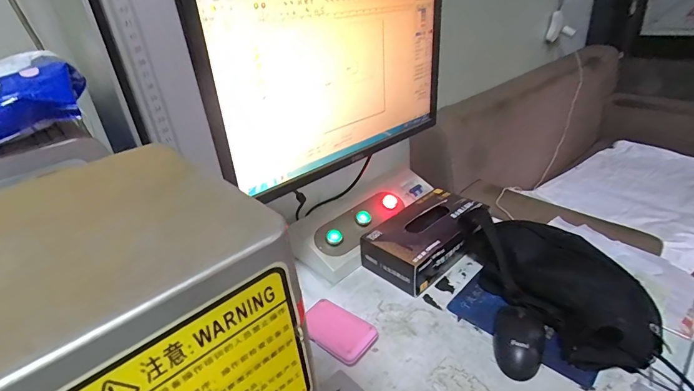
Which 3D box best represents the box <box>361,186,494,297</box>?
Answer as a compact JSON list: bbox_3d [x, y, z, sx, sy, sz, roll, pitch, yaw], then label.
[{"bbox_3d":[0.142,0.072,0.667,0.215,0.079,0.120,-28,36,-34],"label":"box"}]

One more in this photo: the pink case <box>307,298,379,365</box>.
[{"bbox_3d":[-0.012,0.189,0.526,0.105,0.019,0.064,20,38,33],"label":"pink case"}]

